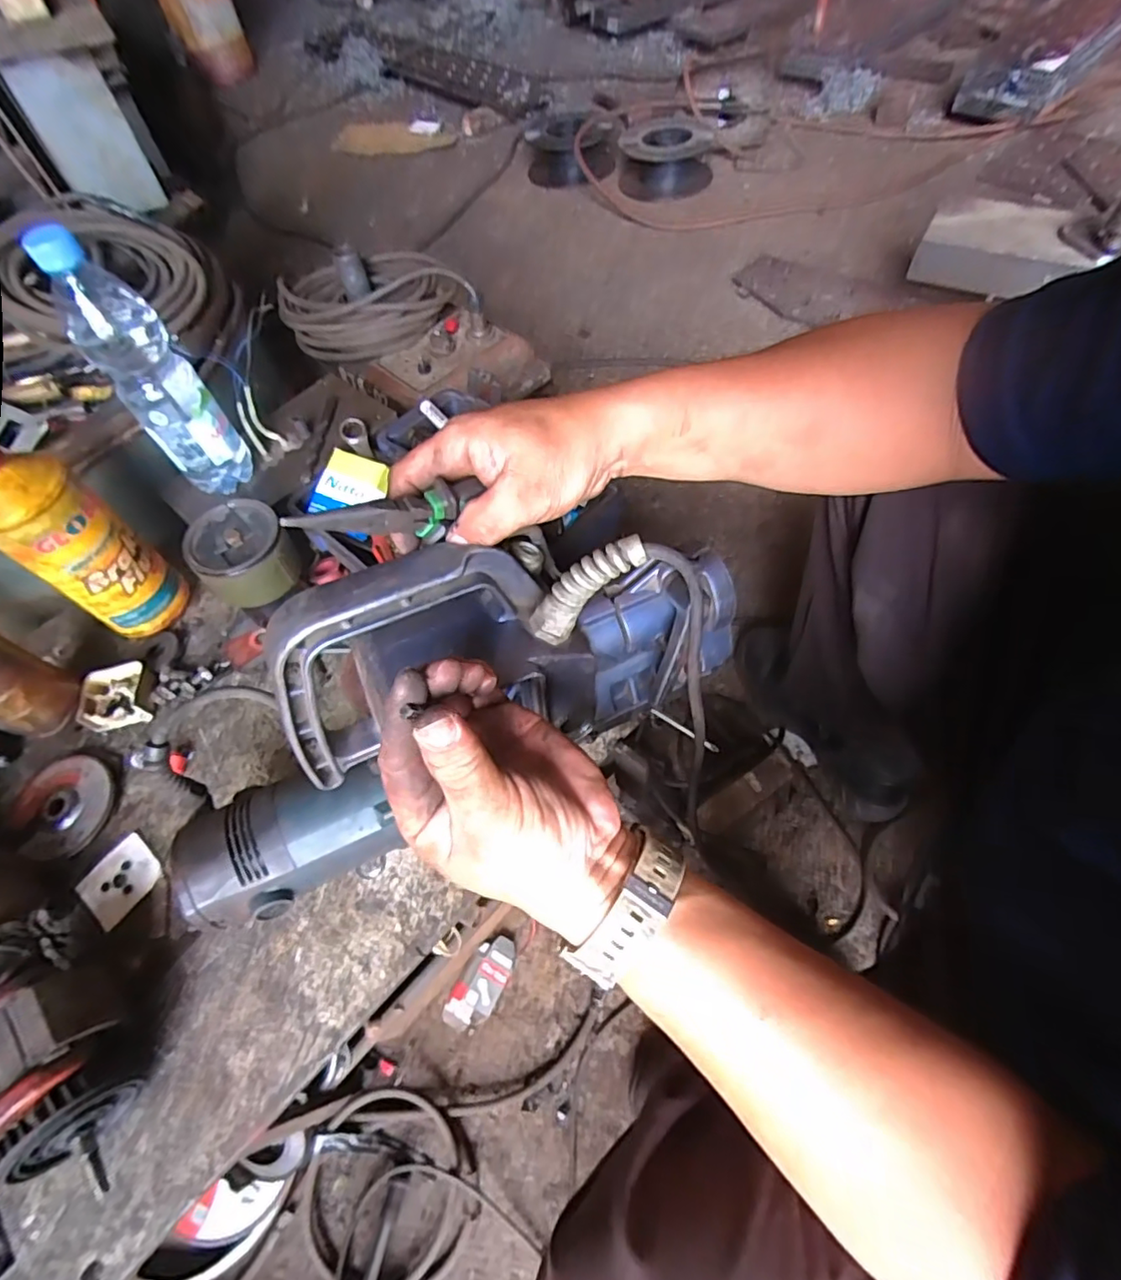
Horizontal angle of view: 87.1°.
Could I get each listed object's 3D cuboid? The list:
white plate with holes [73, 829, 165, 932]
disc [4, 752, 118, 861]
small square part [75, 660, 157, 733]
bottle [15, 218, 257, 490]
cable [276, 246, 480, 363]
[{"bbox_3d":[-0.375,0.204,0.503,0.057,0.004,0.057,30,66,22],"label":"white plate with holes"},{"bbox_3d":[-0.460,0.151,0.540,0.102,0.017,0.088,9,60,12],"label":"disc"},{"bbox_3d":[-0.436,0.055,0.582,0.064,0.020,0.062,-19,59,-5],"label":"small square part"},{"bbox_3d":[-0.366,-0.237,0.533,0.068,0.225,0.063,-37,62,-16],"label":"bottle"},{"bbox_3d":[-0.264,-0.494,0.845,0.262,0.069,0.203,-18,58,-5],"label":"cable"}]

